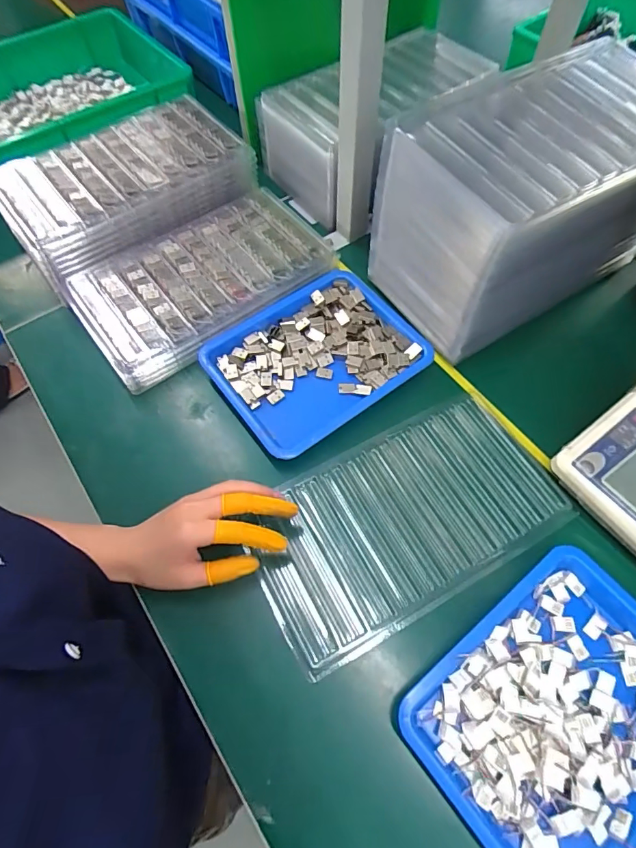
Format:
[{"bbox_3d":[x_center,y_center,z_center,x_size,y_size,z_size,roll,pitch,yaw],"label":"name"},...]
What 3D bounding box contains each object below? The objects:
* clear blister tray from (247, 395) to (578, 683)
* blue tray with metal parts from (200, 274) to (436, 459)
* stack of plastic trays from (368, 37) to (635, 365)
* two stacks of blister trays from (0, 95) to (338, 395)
[{"bbox_3d":[0.082,0.090,0.443,0.284,0.019,0.159,-25,63,-14],"label":"clear blister tray"},{"bbox_3d":[-0.003,-0.076,0.519,0.216,0.033,0.171,-34,67,-15],"label":"blue tray with metal parts"},{"bbox_3d":[0.237,-0.244,0.504,0.309,0.187,0.174,-29,65,-13],"label":"stack of plastic trays"},{"bbox_3d":[-0.193,-0.249,0.578,0.299,0.095,0.329,-34,66,-18],"label":"two stacks of blister trays"}]

